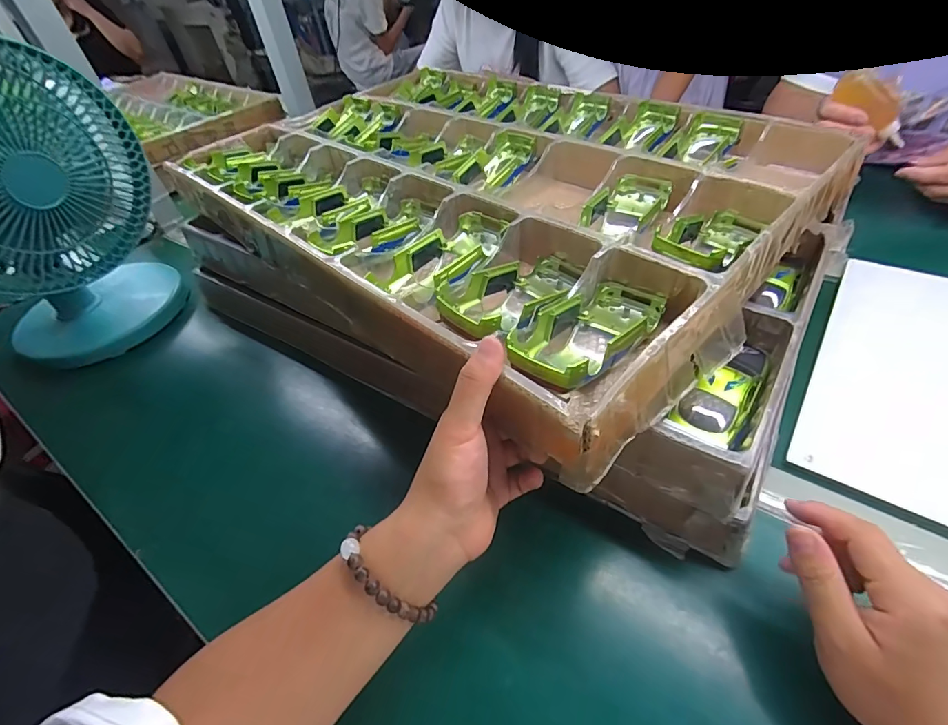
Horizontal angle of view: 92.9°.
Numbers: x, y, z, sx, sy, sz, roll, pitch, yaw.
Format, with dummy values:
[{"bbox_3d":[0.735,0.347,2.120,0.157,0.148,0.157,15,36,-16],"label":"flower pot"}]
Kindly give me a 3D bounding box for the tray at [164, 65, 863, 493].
[{"bbox_3d":[-0.011,-0.215,0.483,0.625,0.065,0.436,35,61,29],"label":"tray"}]

